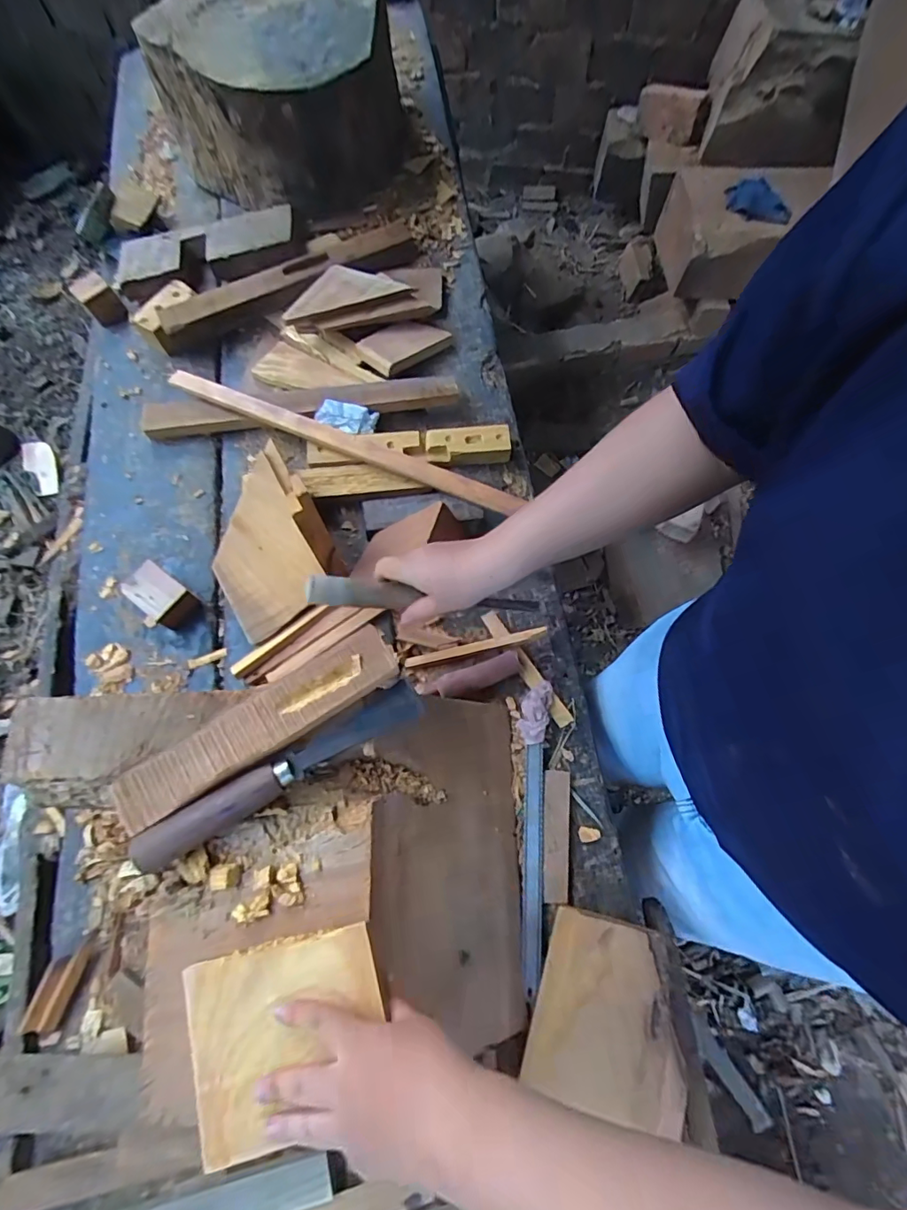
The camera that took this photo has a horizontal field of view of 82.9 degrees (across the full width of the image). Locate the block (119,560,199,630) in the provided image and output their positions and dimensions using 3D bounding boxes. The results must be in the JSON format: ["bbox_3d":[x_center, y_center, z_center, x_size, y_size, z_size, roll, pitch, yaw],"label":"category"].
[{"bbox_3d":[-0.380,-0.011,0.670,0.087,0.045,0.055,35,74,13],"label":"block"}]

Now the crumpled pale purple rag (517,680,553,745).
[{"bbox_3d":[0.097,0.126,0.611,0.032,0.021,0.071,15,71,5],"label":"crumpled pale purple rag"}]

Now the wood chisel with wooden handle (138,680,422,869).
[{"bbox_3d":[-0.145,0.145,0.455,0.258,0.028,0.033,-31,73,-11],"label":"wood chisel with wooden handle"}]

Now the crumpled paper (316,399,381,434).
[{"bbox_3d":[-0.155,-0.274,0.749,0.085,0.013,0.042,8,93,-5],"label":"crumpled paper"}]

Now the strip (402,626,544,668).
[{"bbox_3d":[0.026,0.053,0.639,0.177,0.010,0.014,-14,68,7],"label":"strip"}]

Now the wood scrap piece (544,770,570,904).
[{"bbox_3d":[0.116,0.257,0.577,0.029,0.008,0.135,4,70,1],"label":"wood scrap piece"}]

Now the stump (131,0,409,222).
[{"bbox_3d":[-0.282,-0.867,0.850,0.392,0.236,0.312,-19,71,-7],"label":"stump"}]

